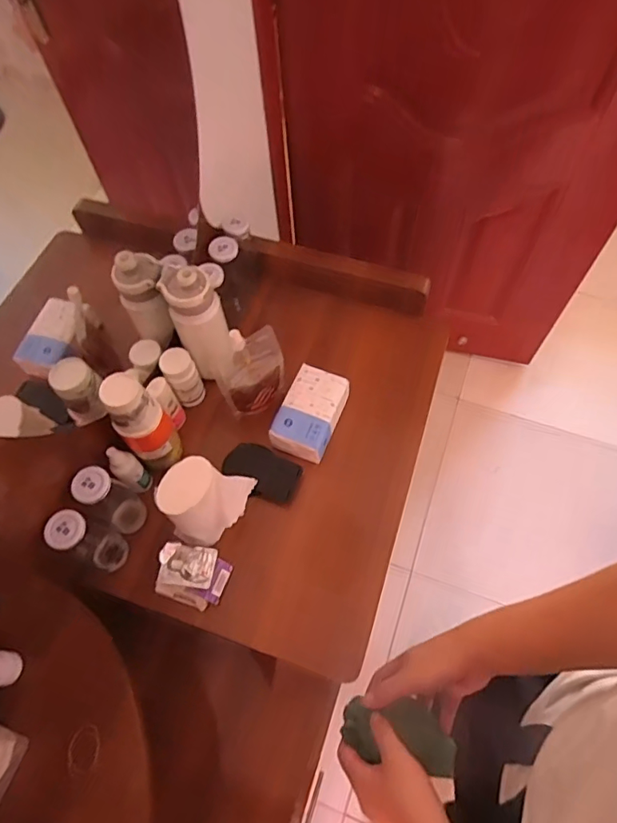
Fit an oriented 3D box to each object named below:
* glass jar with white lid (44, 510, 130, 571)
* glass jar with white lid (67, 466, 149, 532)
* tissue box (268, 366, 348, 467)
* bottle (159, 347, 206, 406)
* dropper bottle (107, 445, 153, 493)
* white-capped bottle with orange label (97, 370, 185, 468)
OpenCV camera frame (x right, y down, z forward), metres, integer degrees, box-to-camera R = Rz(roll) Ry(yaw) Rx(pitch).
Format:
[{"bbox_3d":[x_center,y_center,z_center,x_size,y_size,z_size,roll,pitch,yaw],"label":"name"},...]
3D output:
[{"bbox_3d":[-0.309,0.183,0.722,0.054,0.150,0.054,-1,63,2],"label":"glass jar with white lid"},{"bbox_3d":[-0.290,0.132,0.756,0.053,0.157,0.059,32,69,17],"label":"glass jar with white lid"},{"bbox_3d":[0.005,0.005,0.868,0.095,0.059,0.145,21,66,13],"label":"tissue box"},{"bbox_3d":[-0.215,-0.058,0.874,0.052,0.107,0.051,-28,65,-11],"label":"bottle"},{"bbox_3d":[-0.279,0.092,0.792,0.032,0.114,0.038,36,70,19],"label":"dropper bottle"},{"bbox_3d":[-0.243,0.020,0.752,0.071,0.189,0.064,-42,68,-17],"label":"white-capped bottle with orange label"}]

